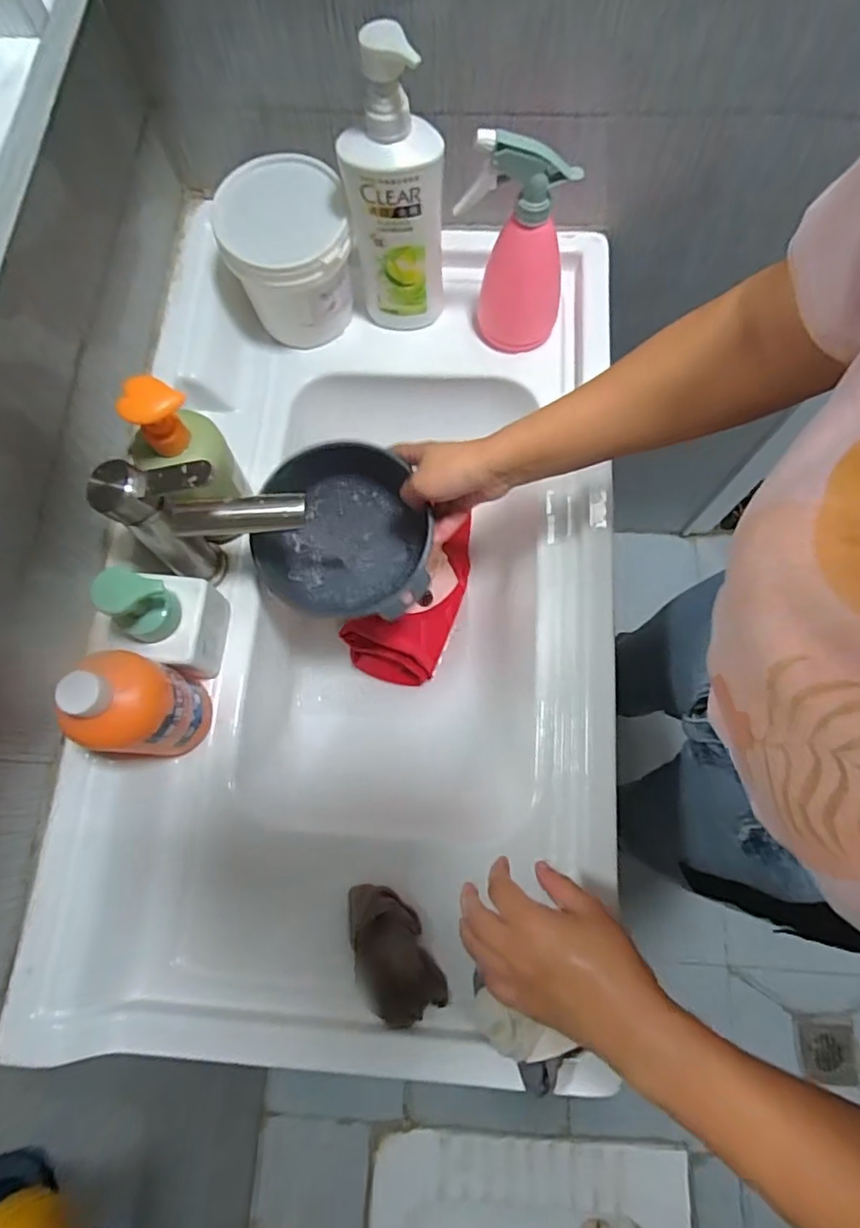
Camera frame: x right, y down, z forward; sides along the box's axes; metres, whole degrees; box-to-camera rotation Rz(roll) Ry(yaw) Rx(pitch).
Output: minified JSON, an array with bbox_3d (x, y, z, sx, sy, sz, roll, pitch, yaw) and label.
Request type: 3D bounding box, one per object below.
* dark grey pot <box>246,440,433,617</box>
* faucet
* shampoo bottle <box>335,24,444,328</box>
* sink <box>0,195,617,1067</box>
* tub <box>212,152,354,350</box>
[{"bbox_3d":[-0.079,-0.071,0.564,0.158,0.080,0.148,0,74,2],"label":"dark grey pot"},{"bbox_3d":[-0.170,-0.072,0.482,0.139,0.141,0.049,-4,74,1],"label":"faucet"},{"bbox_3d":[-0.030,-0.362,0.537,0.081,0.250,0.048,-18,74,-3],"label":"shampoo bottle"},{"bbox_3d":[-0.051,-0.018,0.614,0.449,0.191,0.780,5,74,3],"label":"sink"},{"bbox_3d":[-0.136,-0.356,0.605,0.117,0.127,0.122,0,74,2],"label":"tub"}]

